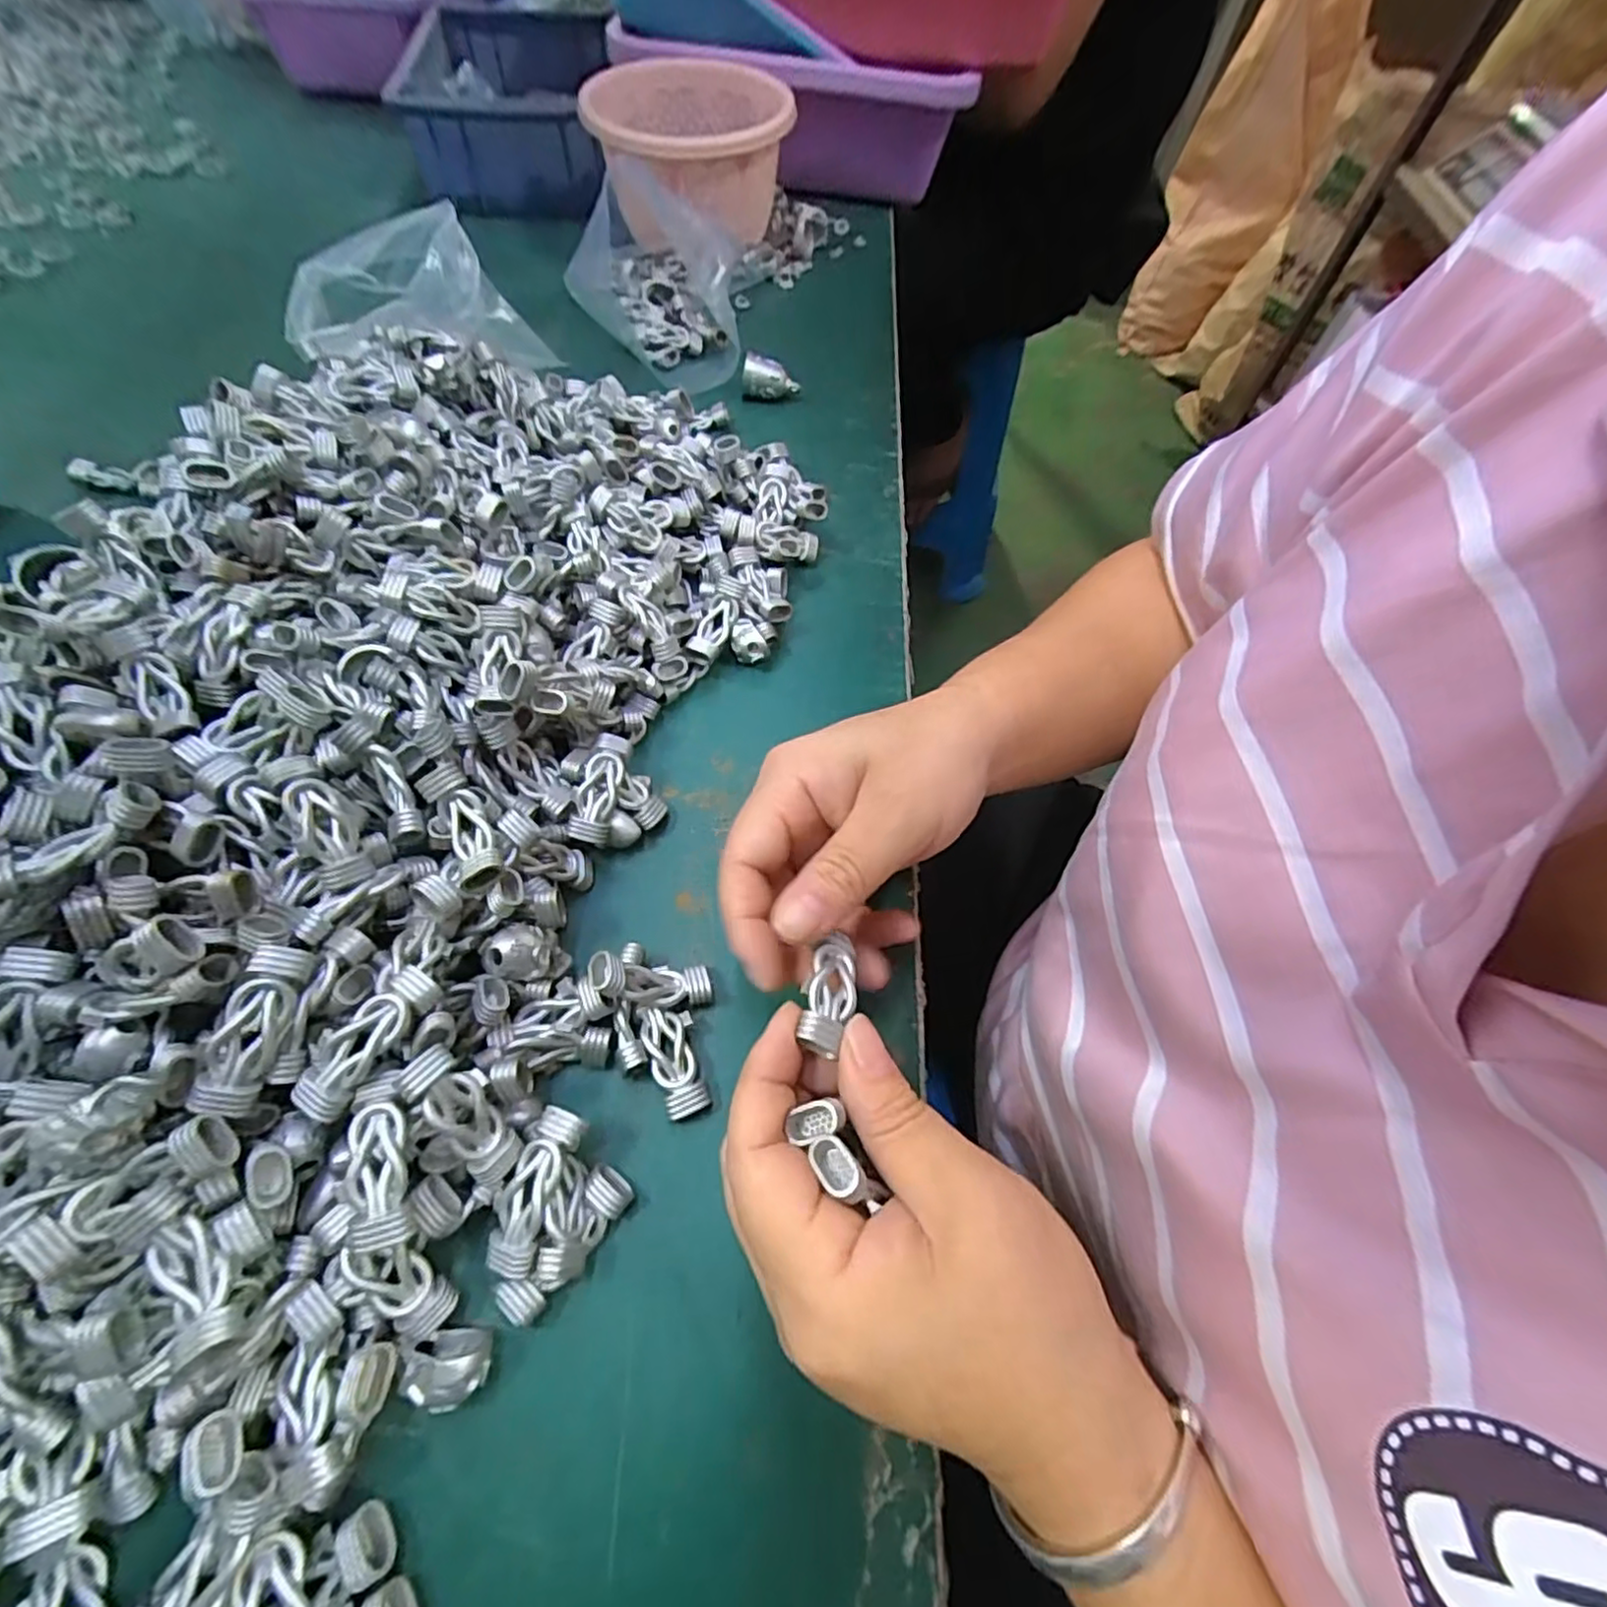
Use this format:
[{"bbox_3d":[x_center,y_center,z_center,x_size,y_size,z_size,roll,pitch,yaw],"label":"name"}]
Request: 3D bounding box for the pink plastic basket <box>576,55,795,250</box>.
[{"bbox_3d":[-0.081,-0.463,0.489,0.139,0.068,0.140,-2,60,-5],"label":"pink plastic basket"}]

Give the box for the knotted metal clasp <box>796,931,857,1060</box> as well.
[{"bbox_3d":[0.009,0.056,0.203,0.014,0.007,0.039,12,35,4],"label":"knotted metal clasp"}]

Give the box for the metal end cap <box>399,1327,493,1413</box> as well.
[{"bbox_3d":[-0.099,0.160,0.192,0.020,0.018,0.016,1,59,-3],"label":"metal end cap"}]

